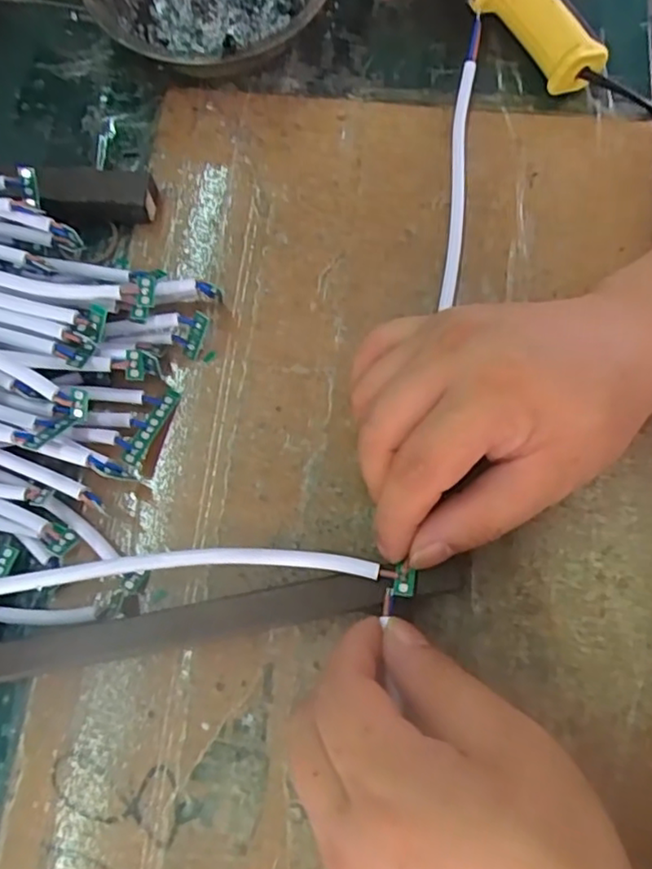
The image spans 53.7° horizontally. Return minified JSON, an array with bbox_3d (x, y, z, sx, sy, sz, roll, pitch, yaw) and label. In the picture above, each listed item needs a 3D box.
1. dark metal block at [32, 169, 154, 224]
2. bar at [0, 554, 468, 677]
[{"bbox_3d":[-0.112,-0.119,0.320,0.053,0.019,0.023,0,73,0],"label":"dark metal block"},{"bbox_3d":[-0.050,0.075,0.257,0.219,0.024,0.014,-10,73,-3],"label":"bar"}]

